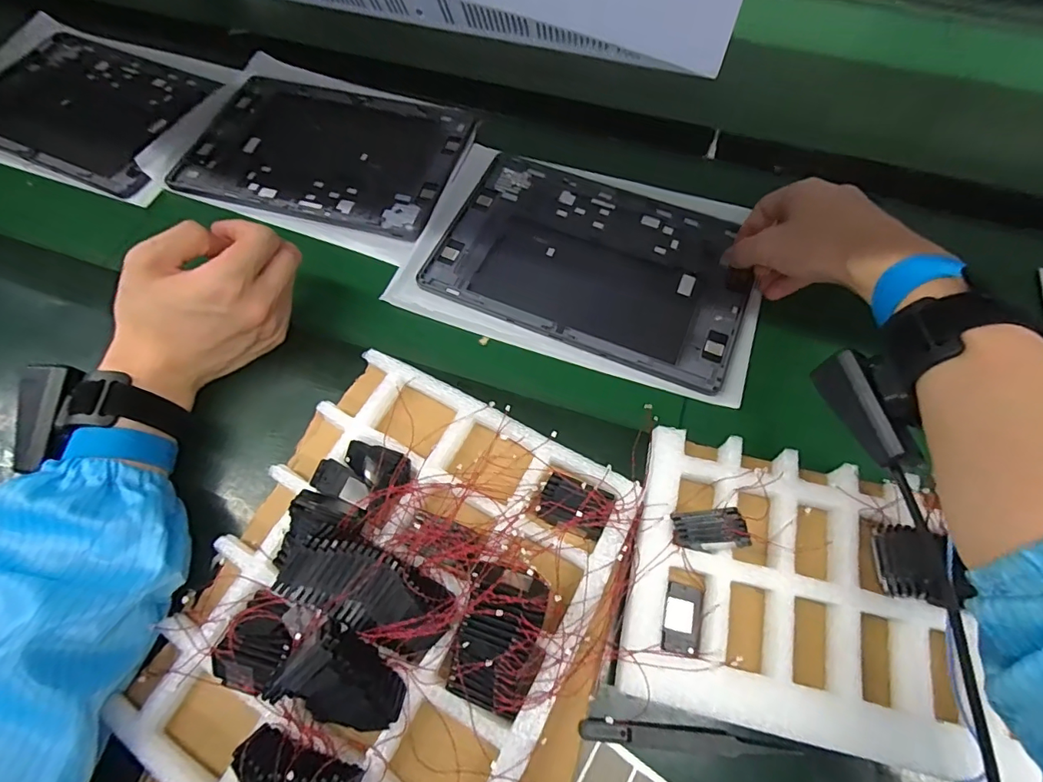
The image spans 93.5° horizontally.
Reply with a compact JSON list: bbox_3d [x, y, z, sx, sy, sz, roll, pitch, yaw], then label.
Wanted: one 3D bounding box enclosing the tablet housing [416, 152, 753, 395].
[{"bbox_3d":[0.063,-0.112,0.417,0.251,0.009,0.171,21,67,11],"label":"tablet housing"}]

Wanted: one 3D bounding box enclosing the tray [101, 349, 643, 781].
[{"bbox_3d":[-0.075,0.126,0.269,0.231,0.055,0.272,26,68,13],"label":"tray"}]

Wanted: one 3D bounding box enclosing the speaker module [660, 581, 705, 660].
[{"bbox_3d":[0.094,0.133,0.286,0.021,0.005,0.037,13,66,8],"label":"speaker module"}]

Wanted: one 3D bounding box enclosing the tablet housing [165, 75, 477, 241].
[{"bbox_3d":[-0.188,-0.240,0.486,0.257,0.016,0.176,16,66,9],"label":"tablet housing"}]

